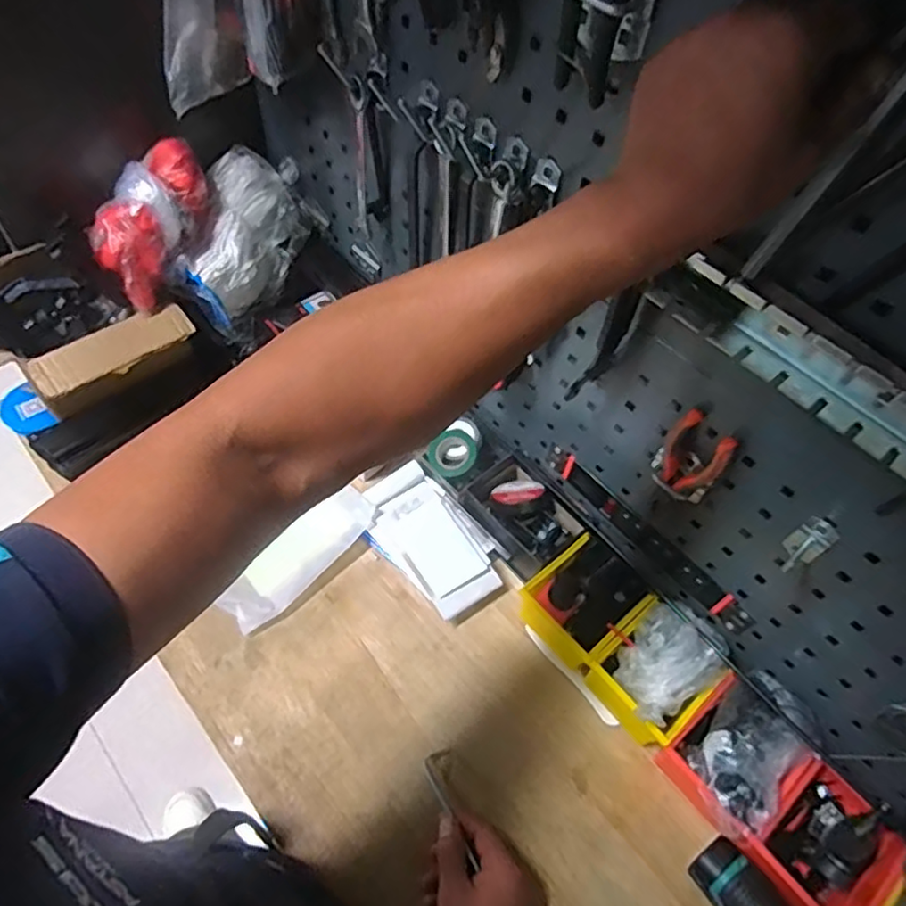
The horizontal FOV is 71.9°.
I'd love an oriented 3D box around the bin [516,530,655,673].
[{"bbox_3d":[0.156,0.172,0.728,0.133,0.068,0.114,-35,65,-24],"label":"bin"}]

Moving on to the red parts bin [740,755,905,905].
[{"bbox_3d":[0.355,0.380,0.608,0.145,0.071,0.111,-36,65,-25],"label":"red parts bin"}]

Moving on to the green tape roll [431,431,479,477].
[{"bbox_3d":[0.000,0.001,0.801,0.062,0.013,0.062,-2,68,4],"label":"green tape roll"}]

